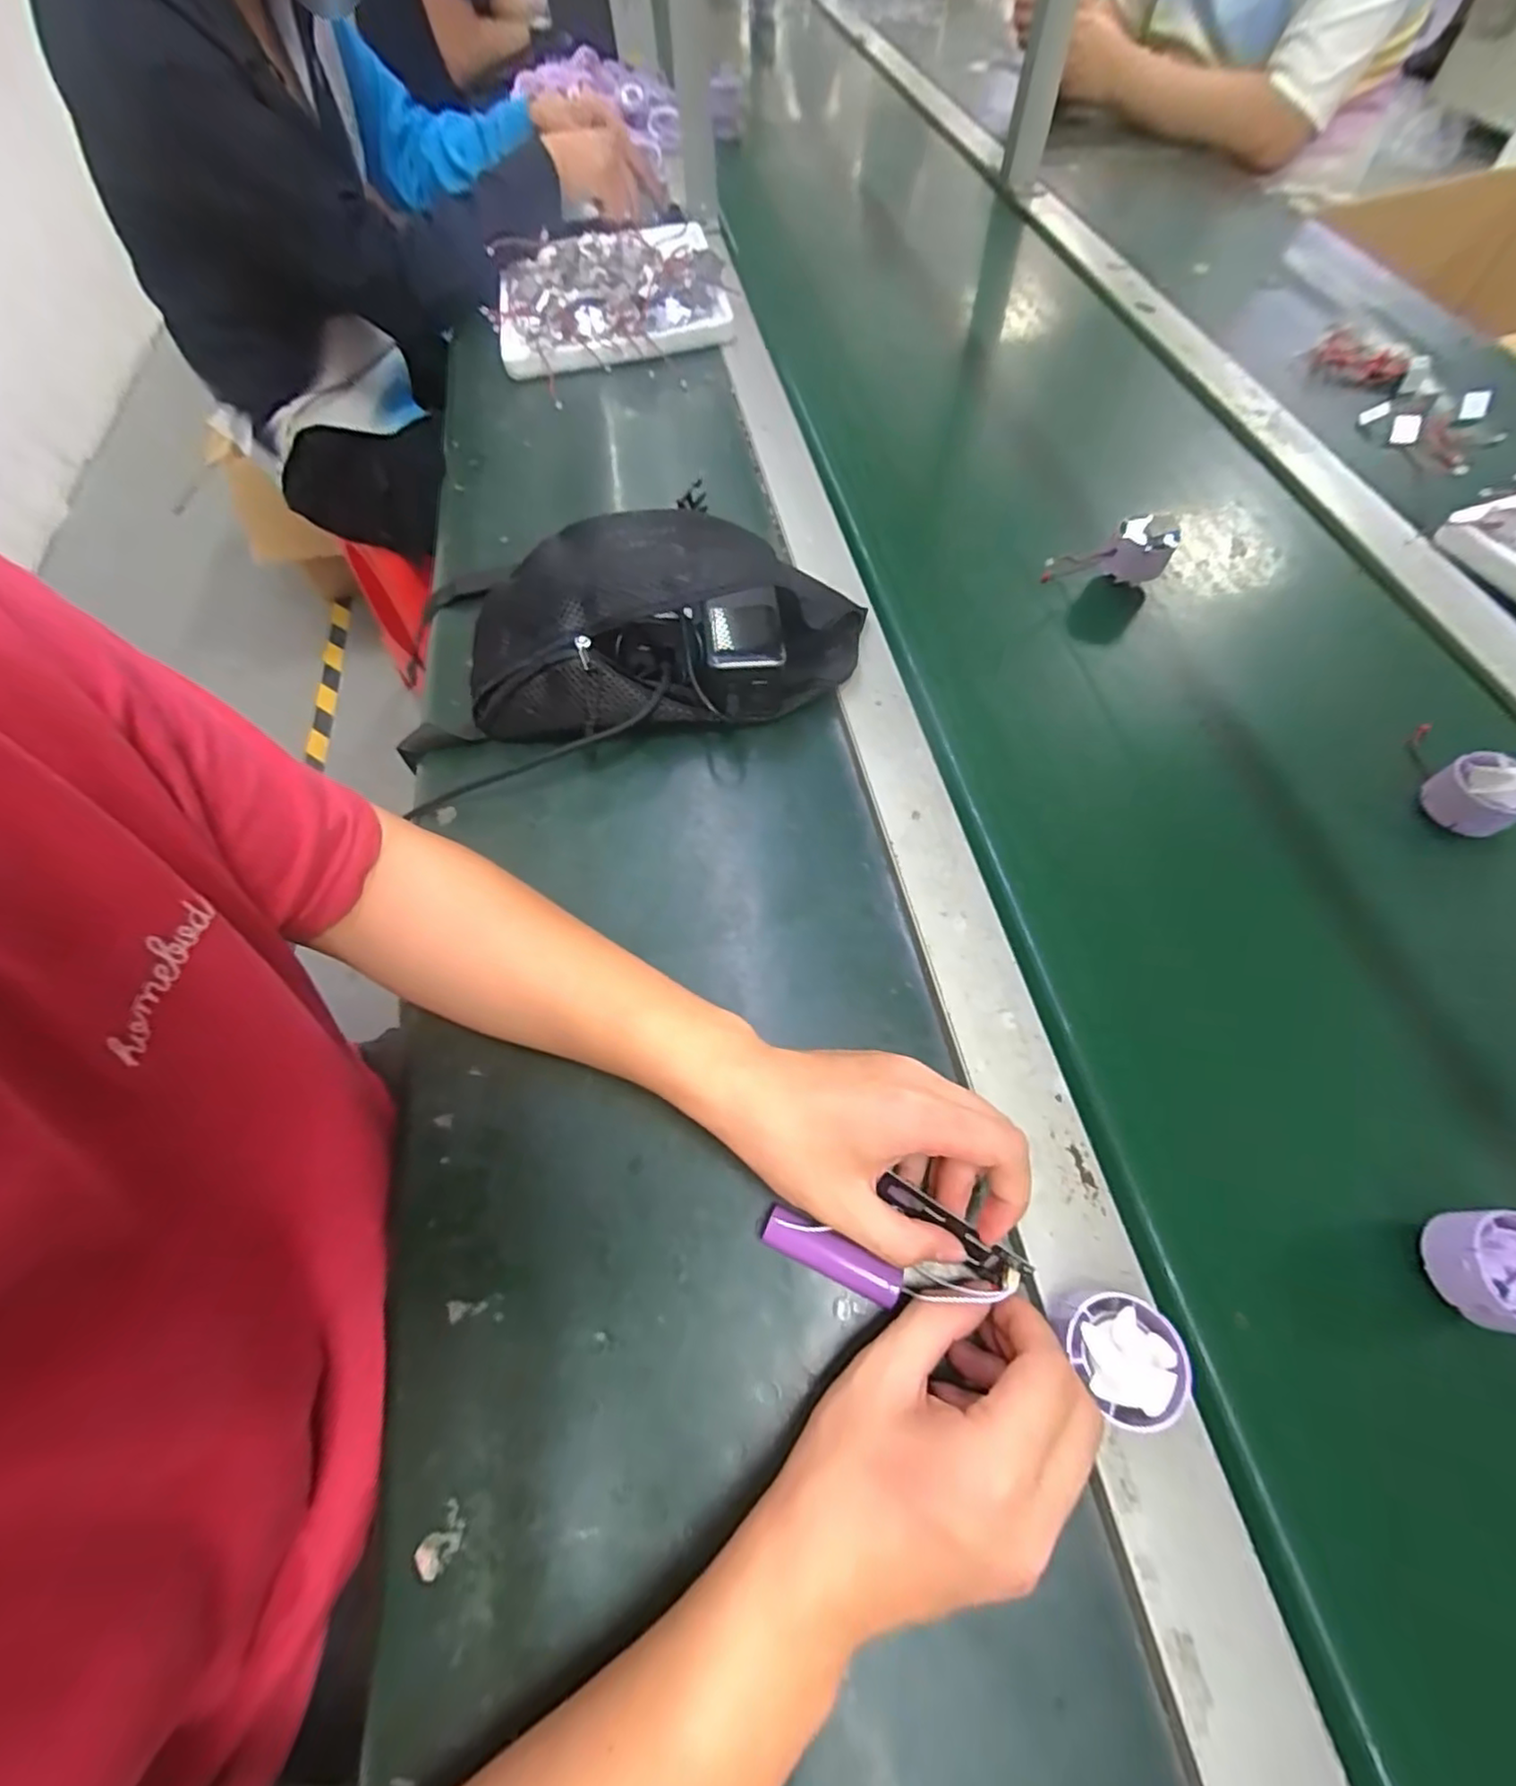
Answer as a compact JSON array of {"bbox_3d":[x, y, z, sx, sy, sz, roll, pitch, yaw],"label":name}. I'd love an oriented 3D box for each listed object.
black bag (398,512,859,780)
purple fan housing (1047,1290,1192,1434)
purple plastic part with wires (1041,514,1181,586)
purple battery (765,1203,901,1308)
[{"bbox_3d":[-0.093,-0.183,0.466,0.335,0.090,0.157,-12,61,-3],"label":"black bag"},{"bbox_3d":[0.152,0.192,0.273,0.041,0.034,0.045,-20,62,-7],"label":"purple fan housing"},{"bbox_3d":[0.275,-0.269,0.518,0.087,0.053,0.029,3,62,6],"label":"purple plastic part with wires"},{"bbox_3d":[0.034,0.170,0.306,0.065,0.017,0.017,24,66,13],"label":"purple battery"}]

